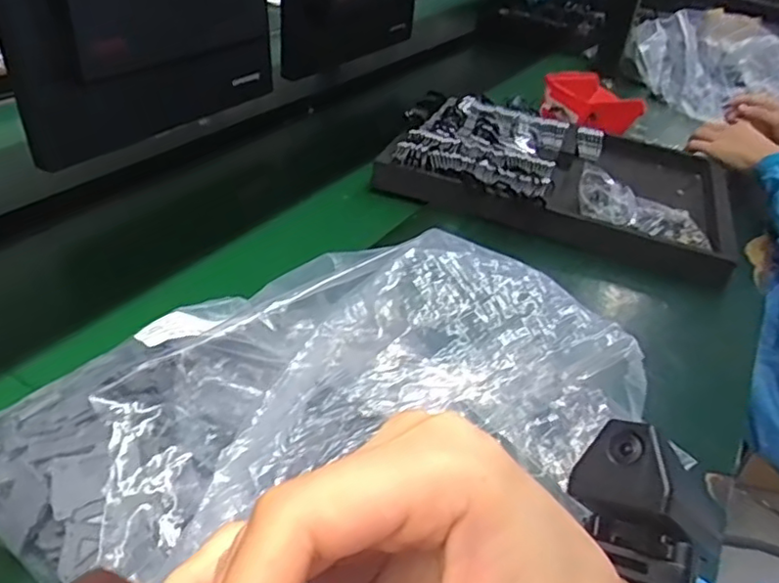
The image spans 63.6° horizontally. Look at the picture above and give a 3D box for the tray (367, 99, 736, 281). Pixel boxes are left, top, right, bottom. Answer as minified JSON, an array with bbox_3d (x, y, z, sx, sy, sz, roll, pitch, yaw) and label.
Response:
[{"bbox_3d":[0.221,-0.164,0.823,0.425,0.067,0.305,15,36,13],"label":"tray"}]

